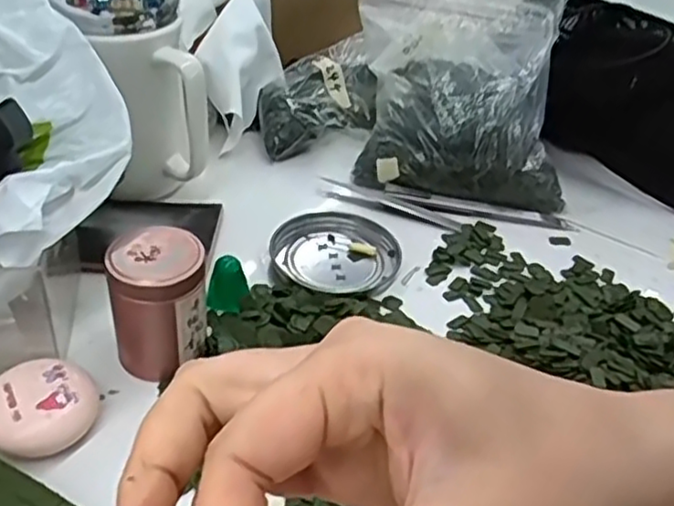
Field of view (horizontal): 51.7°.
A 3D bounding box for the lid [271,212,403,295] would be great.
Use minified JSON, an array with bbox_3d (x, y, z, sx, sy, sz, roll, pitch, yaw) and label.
[{"bbox_3d":[0.000,0.000,0.436,0.077,0.011,0.077,4,39,-3],"label":"lid"}]

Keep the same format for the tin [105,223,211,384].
[{"bbox_3d":[-0.087,0.024,0.341,0.043,0.062,0.044,4,39,-3],"label":"tin"}]

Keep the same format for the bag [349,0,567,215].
[{"bbox_3d":[0.088,-0.132,0.508,0.144,0.133,0.159,3,39,-4],"label":"bag"}]

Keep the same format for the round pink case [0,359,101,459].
[{"bbox_3d":[-0.132,0.071,0.311,0.048,0.025,0.042,-13,43,-23],"label":"round pink case"}]

